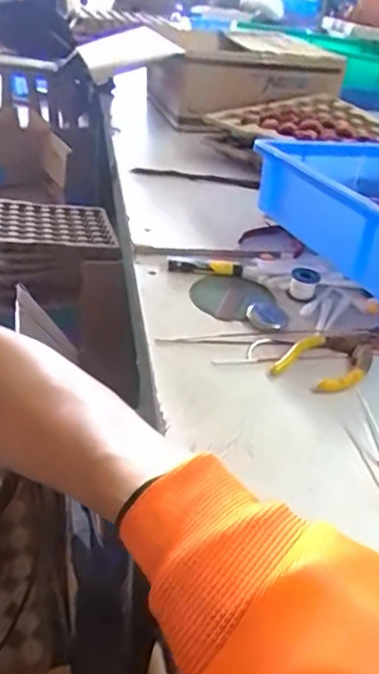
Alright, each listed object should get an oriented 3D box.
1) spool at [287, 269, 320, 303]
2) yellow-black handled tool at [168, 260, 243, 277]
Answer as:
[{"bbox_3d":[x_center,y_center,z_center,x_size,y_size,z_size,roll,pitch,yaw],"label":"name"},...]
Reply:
[{"bbox_3d":[0.113,-0.052,0.559,0.027,0.027,0.025,12,35,10],"label":"spool"},{"bbox_3d":[0.017,-0.072,0.590,0.077,0.010,0.017,1,34,-6],"label":"yellow-black handled tool"}]

